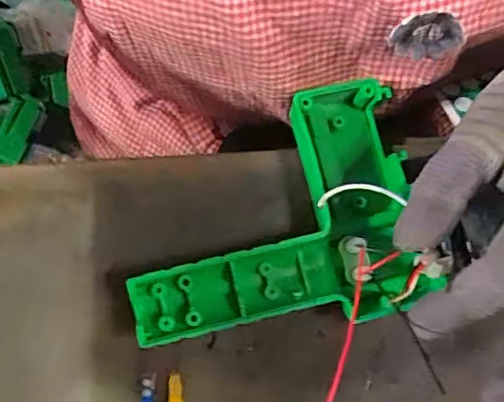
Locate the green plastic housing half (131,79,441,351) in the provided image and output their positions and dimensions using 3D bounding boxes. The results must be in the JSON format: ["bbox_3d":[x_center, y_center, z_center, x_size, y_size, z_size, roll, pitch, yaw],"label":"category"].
[{"bbox_3d":[0.011,0.007,0.285,0.145,0.028,0.114,-10,80,-1],"label":"green plastic housing half"}]

